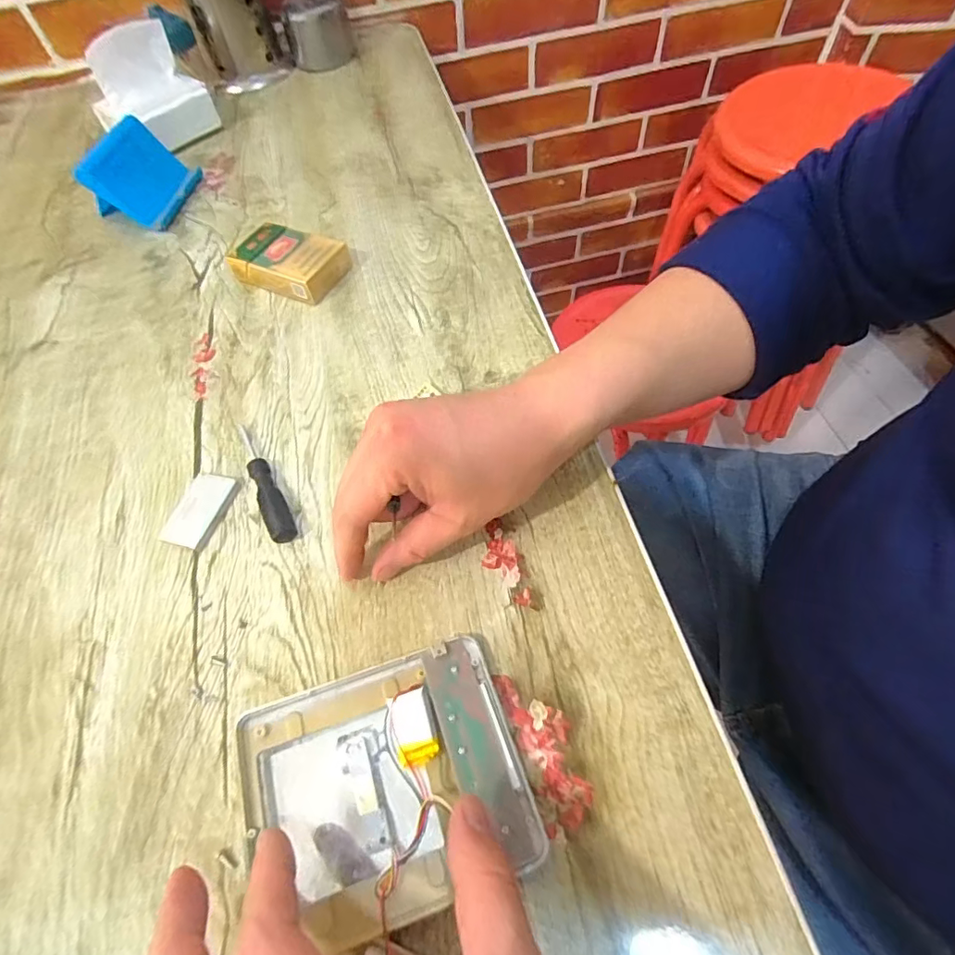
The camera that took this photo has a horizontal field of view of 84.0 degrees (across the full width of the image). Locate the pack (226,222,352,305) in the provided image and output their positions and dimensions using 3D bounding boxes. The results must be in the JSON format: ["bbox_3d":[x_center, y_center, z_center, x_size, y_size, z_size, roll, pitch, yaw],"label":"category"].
[{"bbox_3d":[-0.158,-0.183,0.450,0.087,0.025,0.056,24,63,18],"label":"pack"}]

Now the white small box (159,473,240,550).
[{"bbox_3d":[-0.178,0.020,0.338,0.031,0.005,0.051,10,60,11],"label":"white small box"}]

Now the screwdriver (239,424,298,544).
[{"bbox_3d":[-0.140,0.000,0.344,0.014,0.011,0.101,-27,60,-11],"label":"screwdriver"}]

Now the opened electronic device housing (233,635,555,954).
[{"bbox_3d":[-0.042,0.143,0.250,0.125,0.017,0.103,-18,59,-6],"label":"opened electronic device housing"}]

